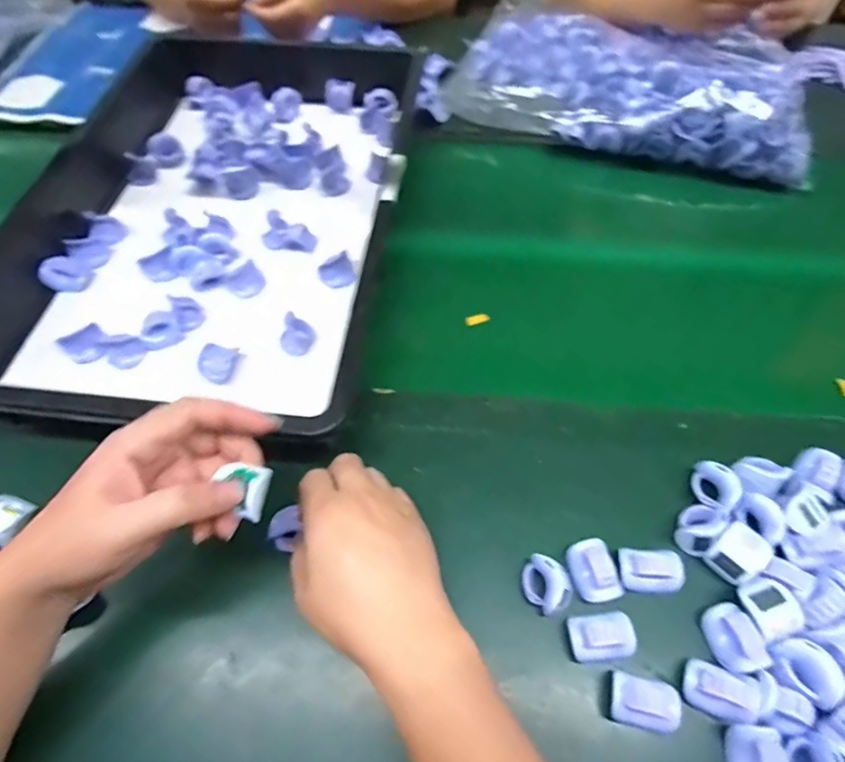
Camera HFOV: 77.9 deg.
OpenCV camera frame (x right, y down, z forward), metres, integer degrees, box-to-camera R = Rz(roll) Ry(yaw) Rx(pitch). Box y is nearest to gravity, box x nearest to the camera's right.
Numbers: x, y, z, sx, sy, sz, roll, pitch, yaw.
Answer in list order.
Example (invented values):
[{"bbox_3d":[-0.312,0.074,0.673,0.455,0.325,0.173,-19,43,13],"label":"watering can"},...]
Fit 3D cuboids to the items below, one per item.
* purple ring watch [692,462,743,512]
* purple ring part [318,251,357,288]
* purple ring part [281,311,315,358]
[{"bbox_3d":[0.230,0.083,0.410,0.029,0.022,0.033,21,61,13],"label":"purple ring watch"},{"bbox_3d":[-0.090,-0.113,0.543,0.037,0.038,0.011,-38,49,-20],"label":"purple ring part"},{"bbox_3d":[-0.120,-0.044,0.495,0.029,0.024,0.032,17,60,10],"label":"purple ring part"}]

